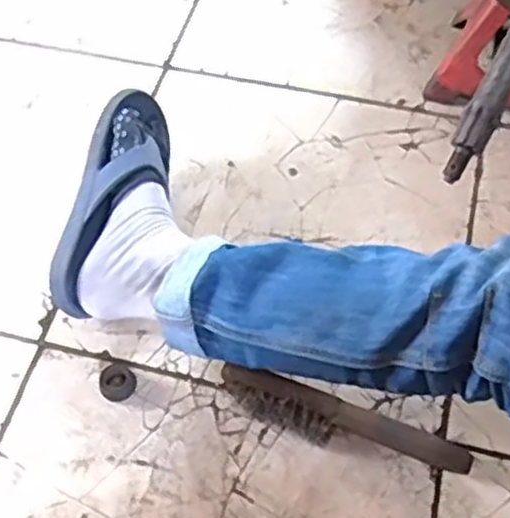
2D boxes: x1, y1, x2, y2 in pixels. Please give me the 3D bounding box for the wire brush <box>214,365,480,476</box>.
[{"bbox_3d":[0.079,0.154,0.705,0.240,0.037,0.041,18,62,10],"label":"wire brush"}]

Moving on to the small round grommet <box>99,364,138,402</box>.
[{"bbox_3d":[-0.135,0.120,0.742,0.034,0.013,0.038,-33,65,-17],"label":"small round grommet"}]

